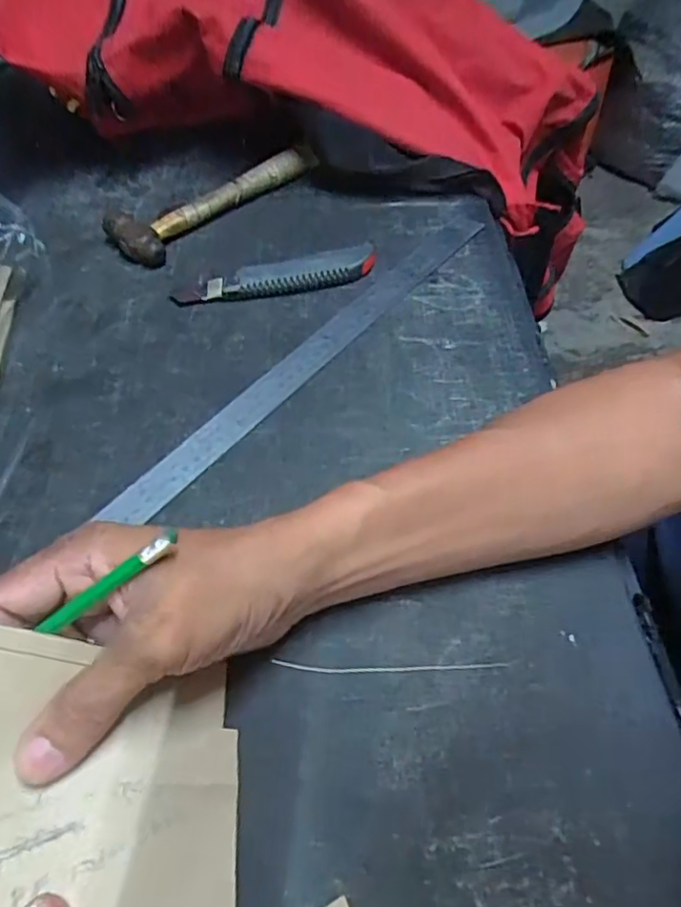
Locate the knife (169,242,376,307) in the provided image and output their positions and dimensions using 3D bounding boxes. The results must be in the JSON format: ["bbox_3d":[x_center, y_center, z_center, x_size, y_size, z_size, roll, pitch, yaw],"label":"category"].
[{"bbox_3d":[-0.051,-0.143,0.486,0.163,0.022,0.031,-12,51,-4],"label":"knife"}]

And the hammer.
[{"bbox_3d":[-0.112,-0.231,0.557,0.199,0.035,0.071,-31,55,-18],"label":"hammer"}]

